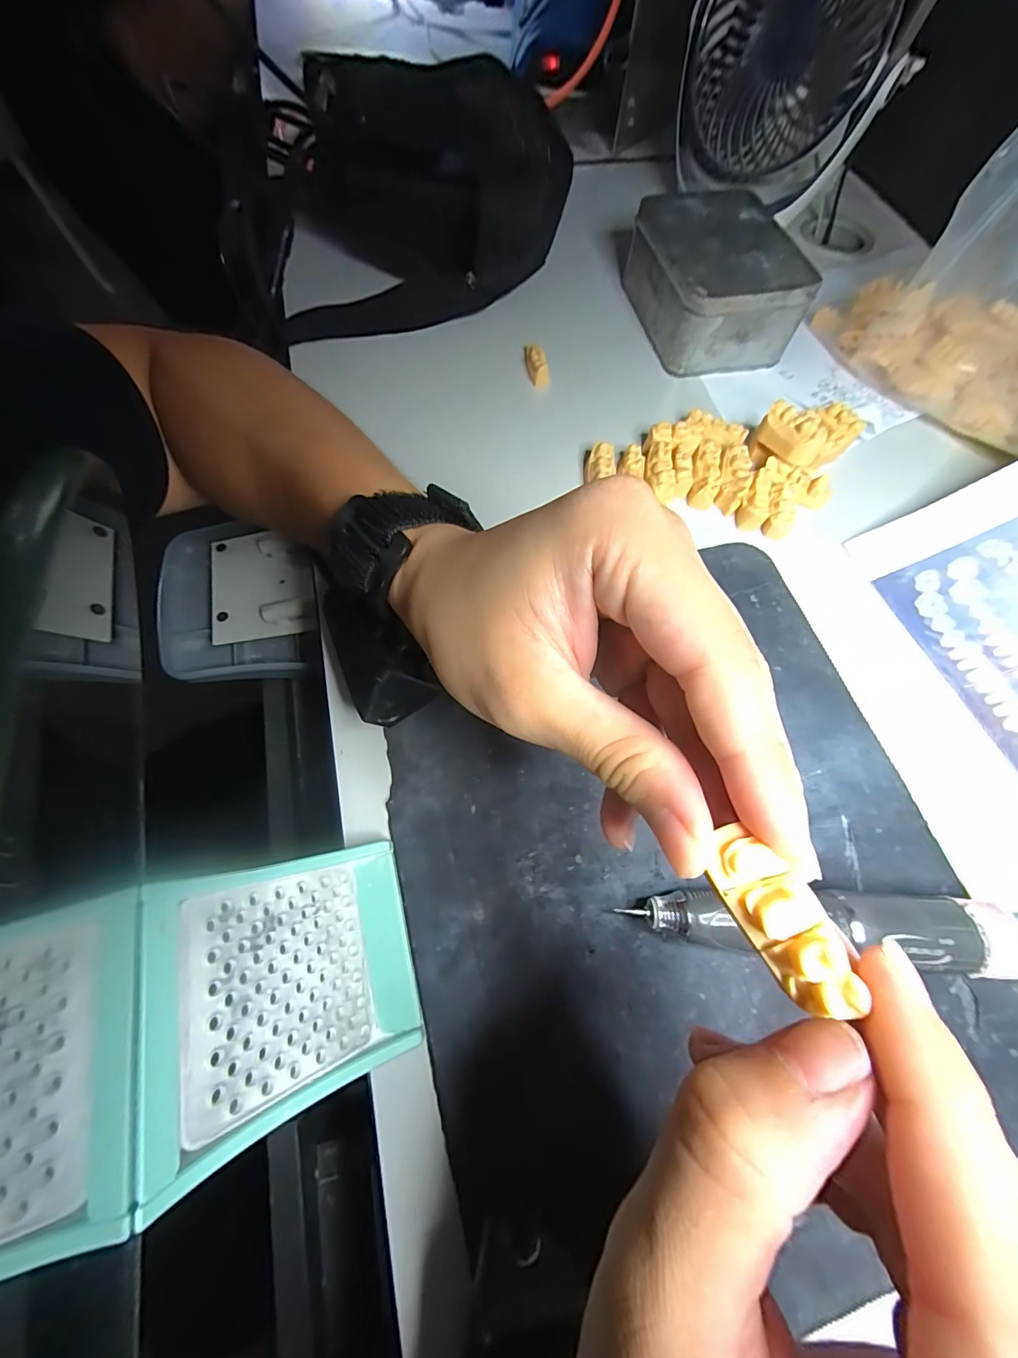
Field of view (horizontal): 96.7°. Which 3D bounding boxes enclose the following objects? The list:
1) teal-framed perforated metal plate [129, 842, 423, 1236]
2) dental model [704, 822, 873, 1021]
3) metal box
[{"bbox_3d":[-0.073,0.100,0.153,0.013,0.087,0.074,-30,65,29],"label":"teal-framed perforated metal plate"},{"bbox_3d":[0.055,0.048,0.092,0.011,0.014,0.035,-25,68,-11],"label":"dental model"},{"bbox_3d":[0.148,-0.291,0.329,0.094,0.049,0.118,-11,69,-8],"label":"metal box"}]

